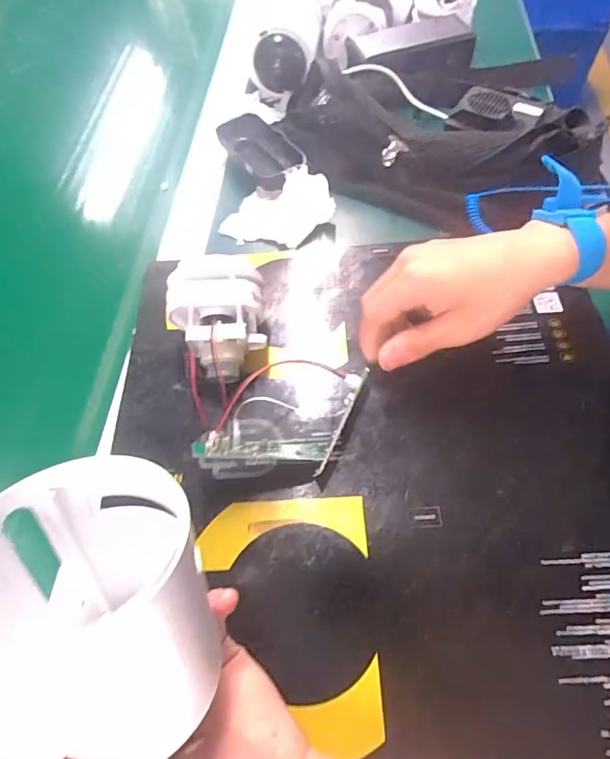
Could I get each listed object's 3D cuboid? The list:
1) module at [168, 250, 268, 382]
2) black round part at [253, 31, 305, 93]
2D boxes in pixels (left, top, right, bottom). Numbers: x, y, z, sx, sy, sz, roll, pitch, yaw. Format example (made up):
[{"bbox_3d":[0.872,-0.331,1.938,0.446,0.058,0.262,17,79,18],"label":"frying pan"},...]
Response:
[{"bbox_3d":[-0.062,-0.038,0.338,0.064,0.067,0.076,-7,60,-2],"label":"module"},{"bbox_3d":[-0.026,-0.331,0.497,0.051,0.054,0.022,3,61,6],"label":"black round part"}]

